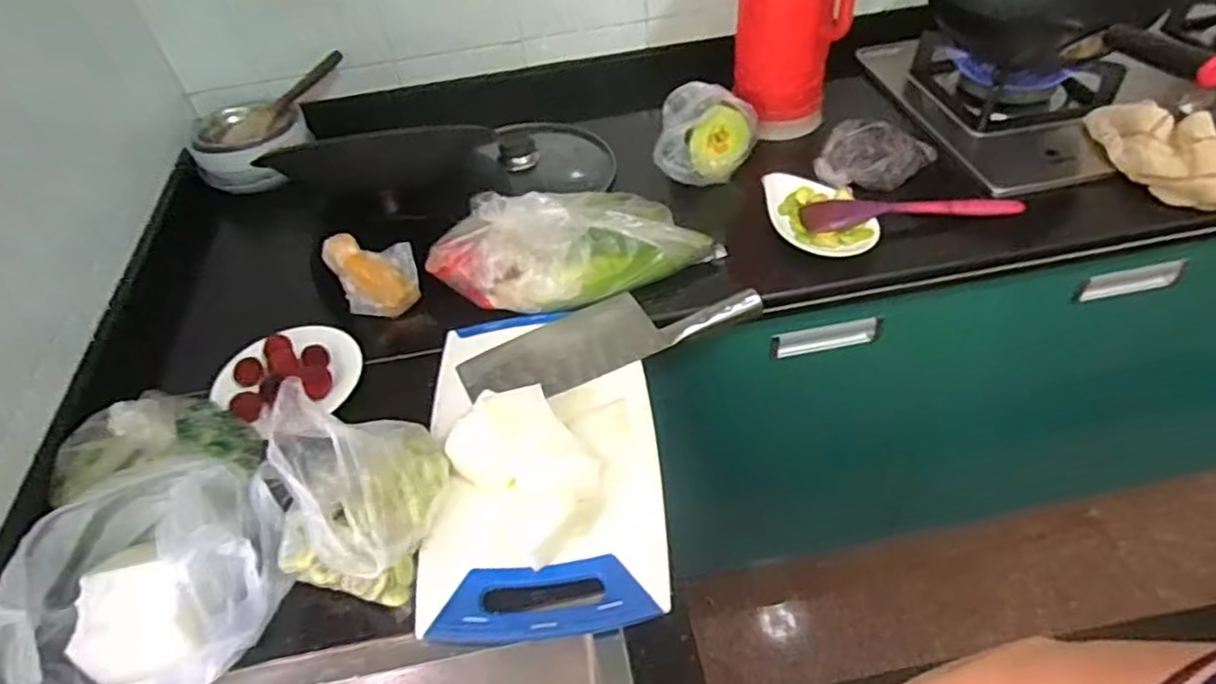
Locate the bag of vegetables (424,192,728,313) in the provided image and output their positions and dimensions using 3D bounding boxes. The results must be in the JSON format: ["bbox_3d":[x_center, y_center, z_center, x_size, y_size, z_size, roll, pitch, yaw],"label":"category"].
[{"bbox_3d":[-0.037,-0.122,0.777,0.305,0.115,0.124,-16,48,-9],"label":"bag of vegetables"}]

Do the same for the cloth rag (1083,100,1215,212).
[{"bbox_3d":[0.667,-0.235,0.836,0.079,0.060,0.197,-11,47,-4],"label":"cloth rag"}]

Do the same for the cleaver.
[{"bbox_3d":[0.001,-0.010,0.749,0.315,0.022,0.094,-18,48,-11],"label":"cleaver"}]

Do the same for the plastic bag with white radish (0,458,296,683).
[{"bbox_3d":[-0.366,0.196,0.551,0.177,0.081,0.216,4,47,9],"label":"plastic bag with white radish"}]

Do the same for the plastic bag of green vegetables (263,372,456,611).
[{"bbox_3d":[-0.210,0.111,0.573,0.125,0.139,0.140,8,48,13],"label":"plastic bag of green vegetables"}]

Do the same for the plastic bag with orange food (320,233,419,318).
[{"bbox_3d":[-0.268,-0.081,0.810,0.086,0.073,0.078,-25,50,-17],"label":"plastic bag with orange food"}]

